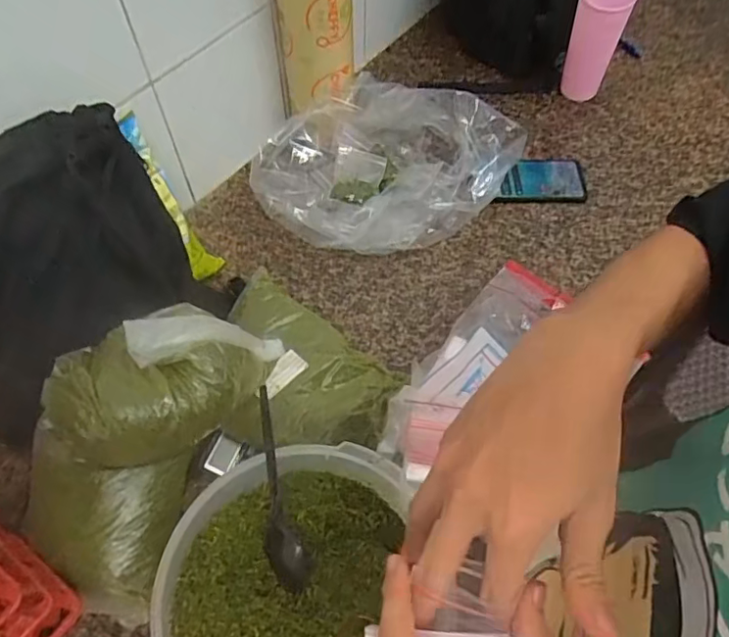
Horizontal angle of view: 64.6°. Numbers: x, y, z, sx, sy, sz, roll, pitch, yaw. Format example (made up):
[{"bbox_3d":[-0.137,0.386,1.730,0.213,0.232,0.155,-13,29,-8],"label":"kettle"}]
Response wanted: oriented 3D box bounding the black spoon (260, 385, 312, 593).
[{"bbox_3d":[-0.067,0.130,0.445,0.031,0.020,0.151,-9,79,-6],"label":"black spoon"}]

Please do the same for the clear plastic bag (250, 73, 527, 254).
[{"bbox_3d":[0.028,-0.208,0.788,0.343,0.126,0.220,-18,61,-11],"label":"clear plastic bag"}]

